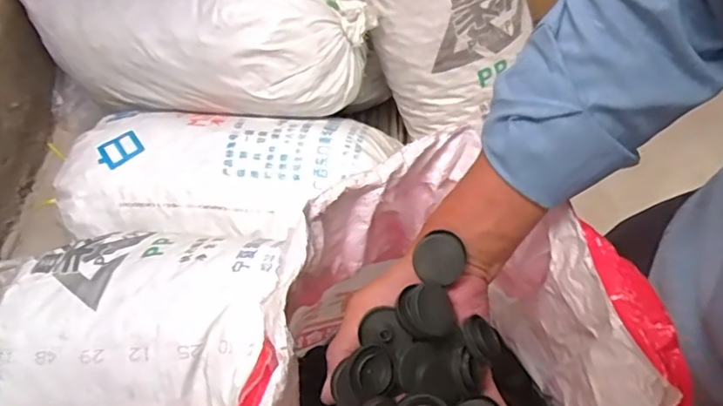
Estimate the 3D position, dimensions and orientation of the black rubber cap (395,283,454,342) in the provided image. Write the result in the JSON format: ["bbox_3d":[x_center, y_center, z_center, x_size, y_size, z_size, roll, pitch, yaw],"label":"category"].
[{"bbox_3d":[0.040,0.069,0.347,0.033,0.016,0.030,1,57,-1],"label":"black rubber cap"}]

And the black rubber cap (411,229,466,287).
[{"bbox_3d":[0.049,0.036,0.360,0.031,0.009,0.031,2,83,-14],"label":"black rubber cap"}]

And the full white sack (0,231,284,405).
[{"bbox_3d":[-0.364,0.199,0.913,0.466,0.195,0.348,5,57,2],"label":"full white sack"}]

